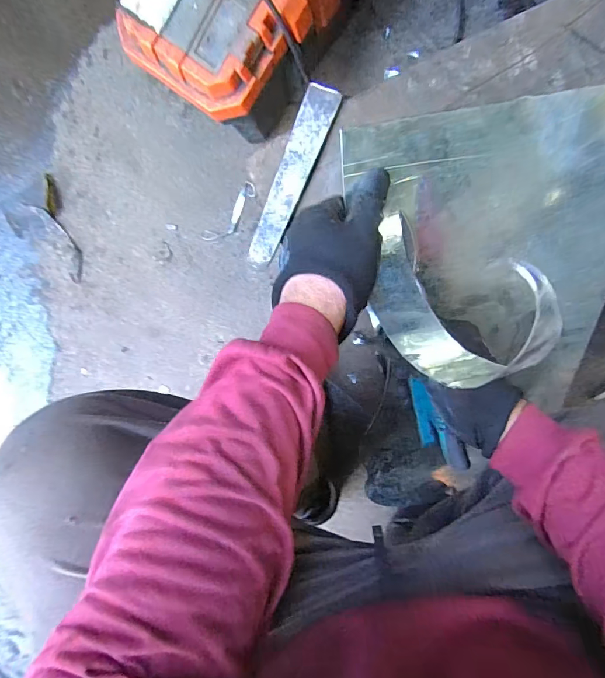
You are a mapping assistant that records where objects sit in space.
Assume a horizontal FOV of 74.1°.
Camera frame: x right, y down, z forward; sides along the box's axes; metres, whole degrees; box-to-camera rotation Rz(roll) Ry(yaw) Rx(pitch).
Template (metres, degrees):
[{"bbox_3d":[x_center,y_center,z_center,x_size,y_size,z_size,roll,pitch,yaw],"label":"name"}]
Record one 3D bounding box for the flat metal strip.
[{"bbox_3d":[-0.010,-0.155,0.387,0.031,0.010,0.168,23,98,5],"label":"flat metal strip"}]

